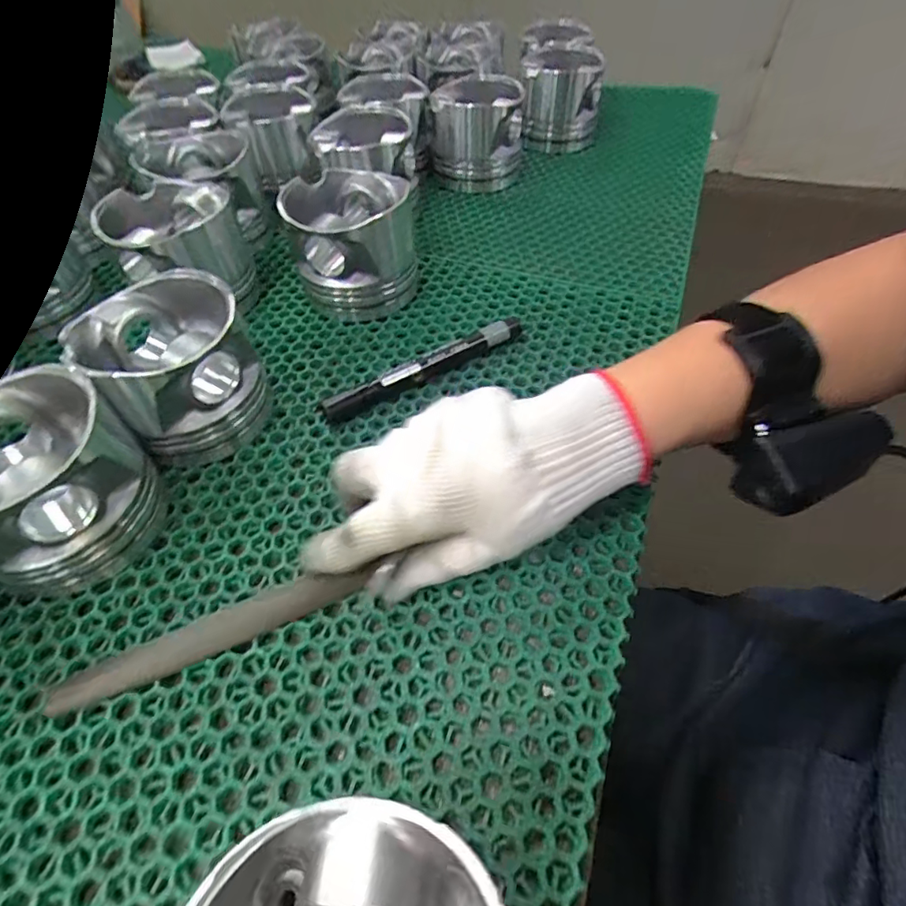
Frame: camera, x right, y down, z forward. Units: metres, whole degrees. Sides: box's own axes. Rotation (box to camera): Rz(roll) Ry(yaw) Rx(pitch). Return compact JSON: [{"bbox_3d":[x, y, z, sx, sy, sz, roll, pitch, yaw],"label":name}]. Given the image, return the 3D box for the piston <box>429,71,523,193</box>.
[{"bbox_3d":[0.023,-0.307,0.510,0.083,0.074,0.091,2,52,3],"label":"piston"}]

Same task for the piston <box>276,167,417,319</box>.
[{"bbox_3d":[-0.070,-0.152,0.385,0.084,0.076,0.083,-7,52,-4],"label":"piston"}]

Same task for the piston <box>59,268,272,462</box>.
[{"bbox_3d":[-0.158,-0.048,0.306,0.085,0.072,0.089,-28,57,-19],"label":"piston"}]

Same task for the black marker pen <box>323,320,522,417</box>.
[{"bbox_3d":[-0.015,-0.057,0.344,0.144,0.018,0.015,-28,57,-19],"label":"black marker pen"}]

